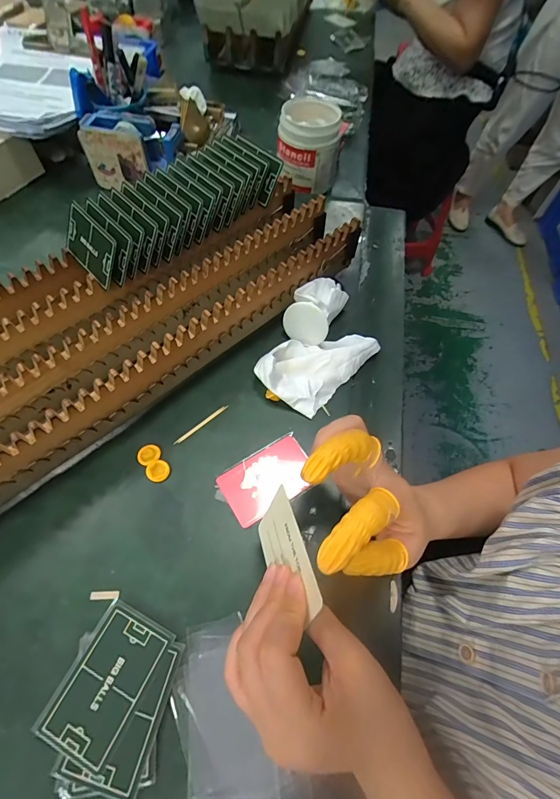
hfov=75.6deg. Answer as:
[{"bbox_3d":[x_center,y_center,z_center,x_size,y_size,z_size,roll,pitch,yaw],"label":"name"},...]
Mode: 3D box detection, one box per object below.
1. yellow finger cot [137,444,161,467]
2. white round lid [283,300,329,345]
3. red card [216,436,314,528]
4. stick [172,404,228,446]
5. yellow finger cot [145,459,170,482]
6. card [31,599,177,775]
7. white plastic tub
[{"bbox_3d":[-0.127,0.053,0.349,0.021,0.004,0.020,-31,67,-18],"label":"yellow finger cot"},{"bbox_3d":[0.029,-0.086,0.404,0.051,0.048,0.005,24,43,0],"label":"white round lid"},{"bbox_3d":[-0.011,0.075,0.342,0.084,0.004,0.055,-30,65,-15],"label":"red card"},{"bbox_3d":[-0.080,0.025,0.368,0.065,0.004,0.005,-36,68,-20],"label":"stick"},{"bbox_3d":[-0.115,0.067,0.340,0.021,0.005,0.020,1,61,-2],"label":"yellow finger cot"},{"bbox_3d":[-0.125,0.203,0.262,0.056,0.006,0.087,25,63,11],"label":"card"},{"bbox_3d":[0.047,-0.397,0.559,0.089,0.089,0.086,1,61,-2],"label":"white plastic tub"}]

